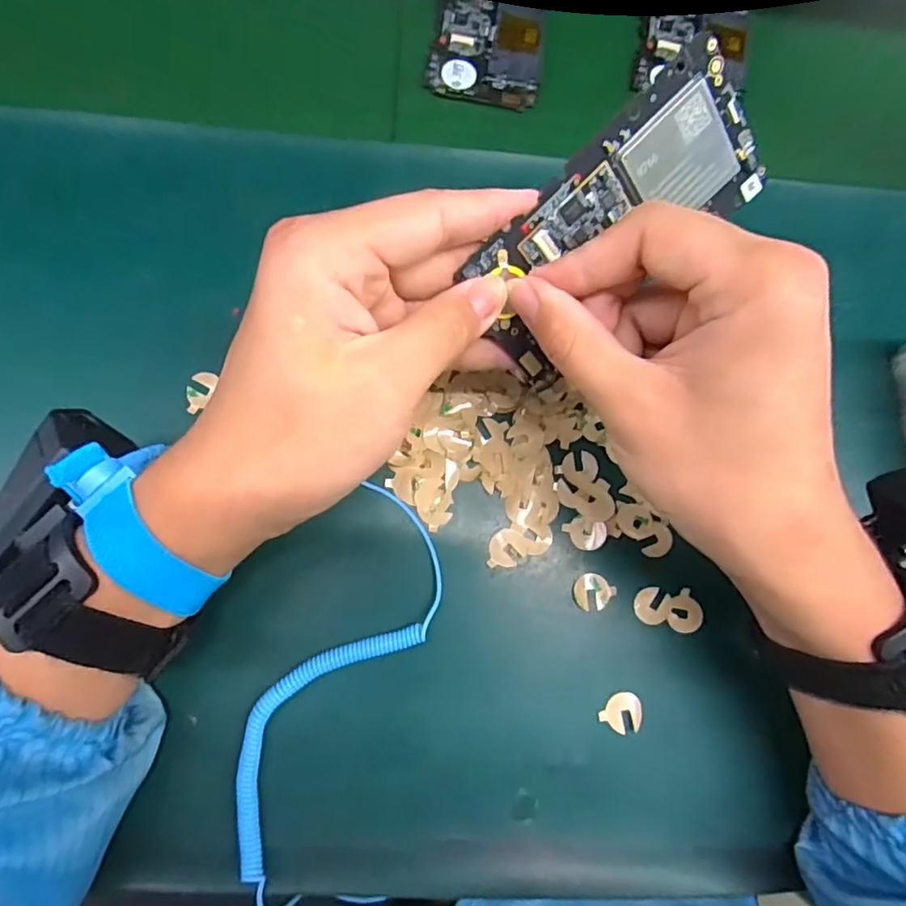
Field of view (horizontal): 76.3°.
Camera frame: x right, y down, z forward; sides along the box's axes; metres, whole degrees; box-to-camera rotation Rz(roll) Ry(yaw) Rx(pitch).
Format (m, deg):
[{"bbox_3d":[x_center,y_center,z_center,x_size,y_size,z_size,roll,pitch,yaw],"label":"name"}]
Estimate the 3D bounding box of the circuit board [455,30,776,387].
[{"bbox_3d":[0.064,-0.088,0.226,0.124,0.006,0.063,-42,119,5],"label":"circuit board"}]

